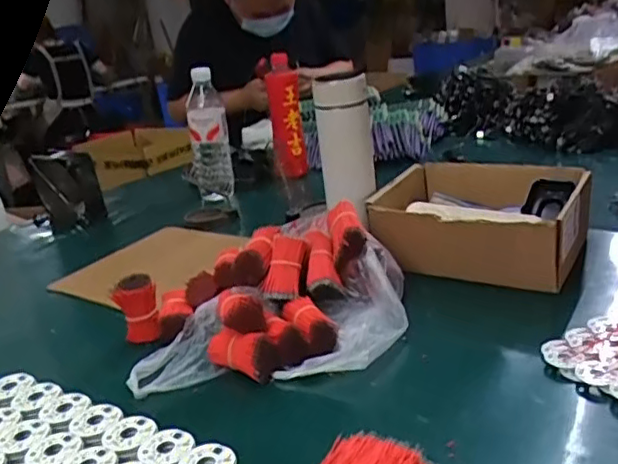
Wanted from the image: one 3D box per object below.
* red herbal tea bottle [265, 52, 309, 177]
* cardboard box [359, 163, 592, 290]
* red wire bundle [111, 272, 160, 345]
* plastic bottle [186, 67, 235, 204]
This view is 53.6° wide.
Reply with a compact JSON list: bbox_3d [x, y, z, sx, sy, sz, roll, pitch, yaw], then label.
[{"bbox_3d":[-0.043,-0.218,1.163,0.065,0.220,0.059,-8,20,-4],"label":"red herbal tea bottle"},{"bbox_3d":[0.212,-0.018,0.746,0.219,0.098,0.218,5,23,30],"label":"cardboard box"},{"bbox_3d":[-0.181,0.080,0.643,0.044,0.058,0.042,-14,21,-18],"label":"red wire bundle"},{"bbox_3d":[-0.173,-0.162,1.056,0.072,0.214,0.077,-10,20,-9],"label":"plastic bottle"}]

